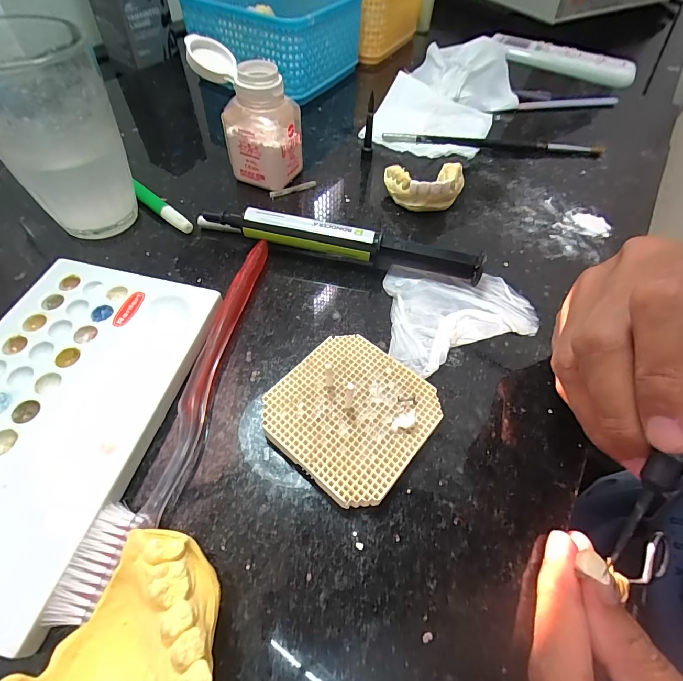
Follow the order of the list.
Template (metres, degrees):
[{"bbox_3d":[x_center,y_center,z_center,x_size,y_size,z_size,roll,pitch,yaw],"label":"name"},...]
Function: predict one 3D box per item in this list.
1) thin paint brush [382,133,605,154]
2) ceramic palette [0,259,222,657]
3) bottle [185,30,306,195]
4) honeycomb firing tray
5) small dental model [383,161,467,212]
[{"bbox_3d":[0.129,-0.166,0.323,0.187,0.008,0.012,0,54,-5],"label":"thin paint brush"},{"bbox_3d":[-0.125,0.028,0.165,0.097,0.011,0.149,12,54,4],"label":"ceramic palette"},{"bbox_3d":[-0.064,-0.150,0.259,0.069,0.073,0.043,23,56,11],"label":"bottle"},{"bbox_3d":[0.004,0.032,0.172,0.064,0.011,0.066,37,59,20],"label":"honeycomb firing tray"},{"bbox_3d":[0.060,-0.107,0.265,0.053,0.026,0.035,-4,55,-8],"label":"small dental model"}]

